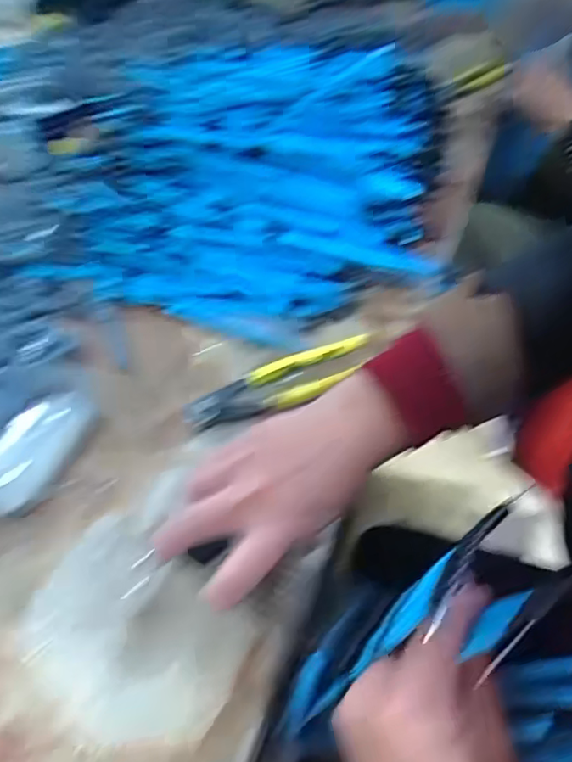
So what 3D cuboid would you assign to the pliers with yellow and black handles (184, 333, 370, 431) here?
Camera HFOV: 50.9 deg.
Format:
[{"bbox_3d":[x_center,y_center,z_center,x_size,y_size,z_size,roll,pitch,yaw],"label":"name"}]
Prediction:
[{"bbox_3d":[0.000,0.003,0.479,0.165,0.017,0.044,-21,47,-18],"label":"pliers with yellow and black handles"}]

